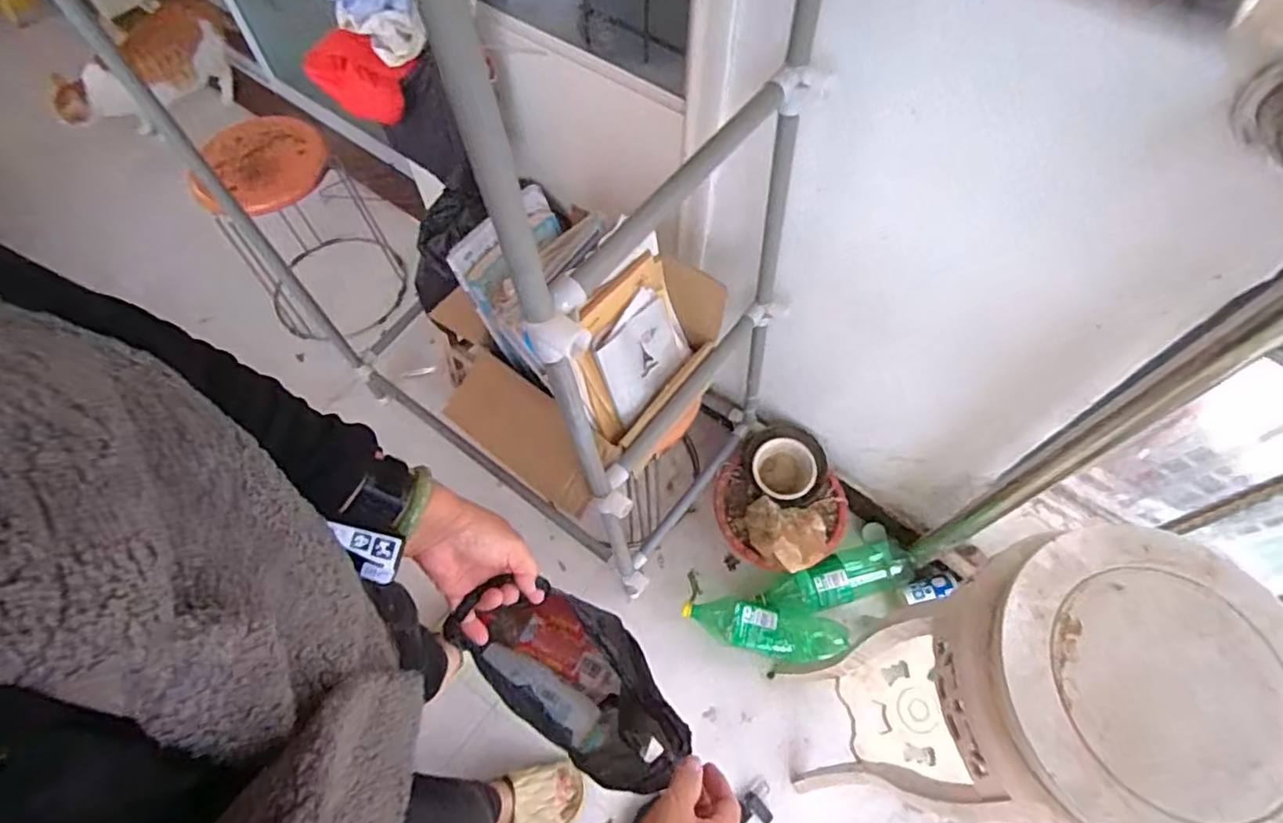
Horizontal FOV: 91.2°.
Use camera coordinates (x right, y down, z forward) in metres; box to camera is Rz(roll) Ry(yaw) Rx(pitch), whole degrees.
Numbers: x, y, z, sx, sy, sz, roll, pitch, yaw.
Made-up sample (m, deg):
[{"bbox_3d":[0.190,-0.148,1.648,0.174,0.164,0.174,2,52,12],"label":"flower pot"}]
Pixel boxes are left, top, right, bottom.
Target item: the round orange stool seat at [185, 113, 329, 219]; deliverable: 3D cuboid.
[{"bbox_3d":[-0.812,-0.522,1.340,0.278,0.063,0.250,-32,66,-16],"label":"round orange stool seat"}]

